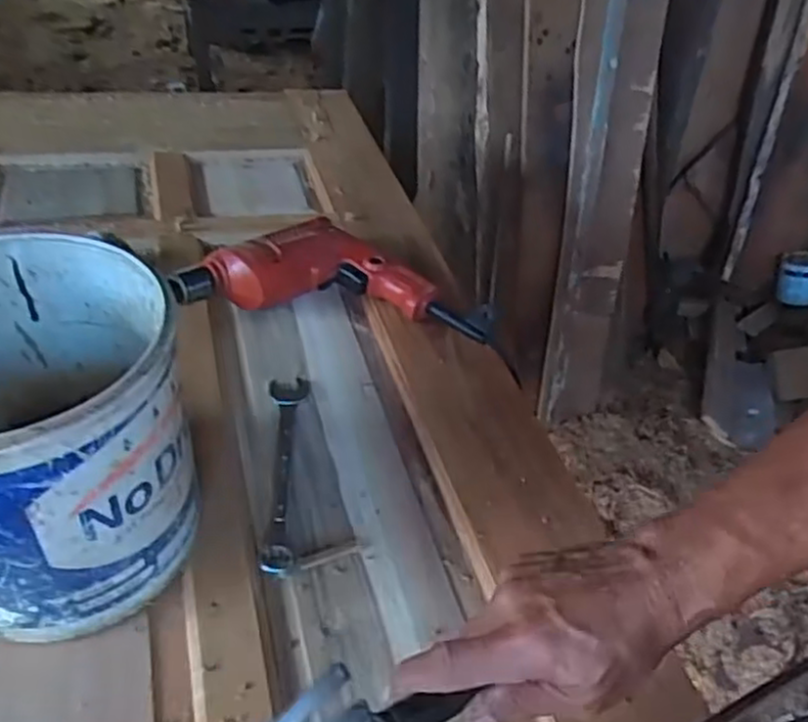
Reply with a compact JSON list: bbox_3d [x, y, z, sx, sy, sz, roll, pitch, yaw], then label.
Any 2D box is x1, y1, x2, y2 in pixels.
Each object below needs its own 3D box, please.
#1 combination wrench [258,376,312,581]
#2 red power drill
[{"bbox_3d":[-0.098,0.081,0.570,0.033,0.010,0.205,3,41,-6],"label":"combination wrench"},{"bbox_3d":[-0.050,-0.078,0.722,0.325,0.063,0.149,9,40,2],"label":"red power drill"}]

